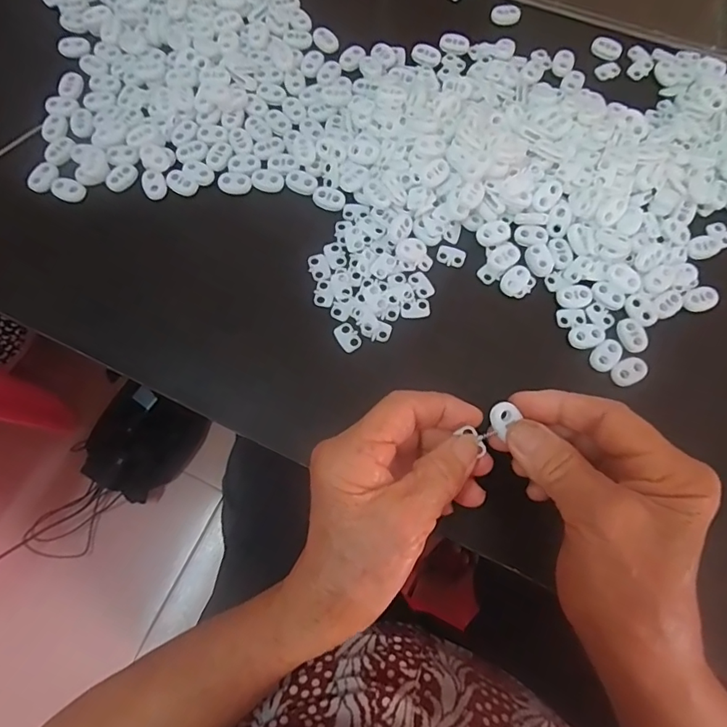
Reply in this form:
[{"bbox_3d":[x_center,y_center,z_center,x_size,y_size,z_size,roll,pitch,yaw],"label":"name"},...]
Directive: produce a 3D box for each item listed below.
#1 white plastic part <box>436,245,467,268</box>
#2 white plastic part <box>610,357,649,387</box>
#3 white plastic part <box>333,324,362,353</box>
[{"bbox_3d":[0.059,-0.072,0.331,0.019,0.004,0.014,20,74,5],"label":"white plastic part"},{"bbox_3d":[0.166,0.005,0.309,0.022,0.005,0.015,-25,75,-8],"label":"white plastic part"},{"bbox_3d":[-0.010,-0.016,0.314,0.014,0.005,0.018,-39,78,-11],"label":"white plastic part"}]

